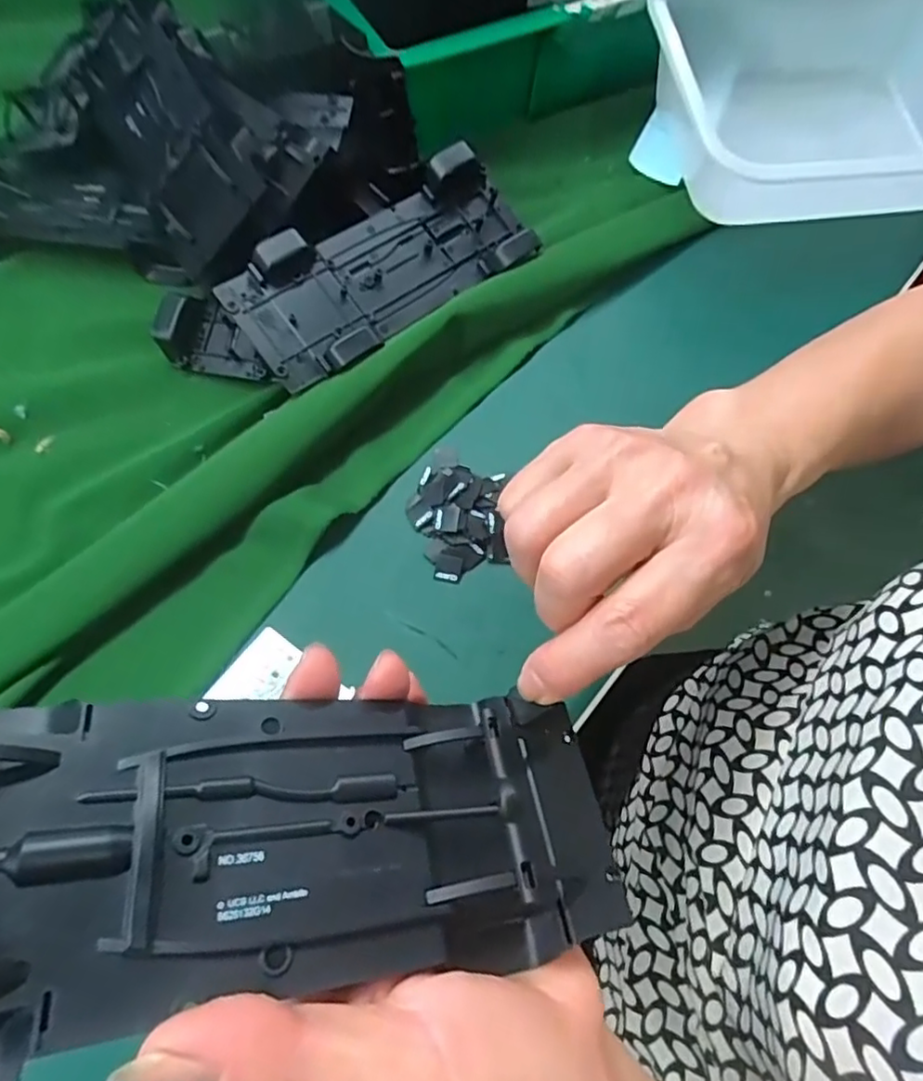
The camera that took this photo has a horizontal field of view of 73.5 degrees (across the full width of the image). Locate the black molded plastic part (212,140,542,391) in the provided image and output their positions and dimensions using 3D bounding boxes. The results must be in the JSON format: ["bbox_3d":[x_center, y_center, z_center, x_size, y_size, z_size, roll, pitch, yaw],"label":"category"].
[{"bbox_3d":[-0.044,-0.166,0.374,0.192,0.030,0.080,-38,91,-21],"label":"black molded plastic part"}]

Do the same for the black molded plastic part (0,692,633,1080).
[{"bbox_3d":[-0.038,0.076,0.157,0.193,0.033,0.072,8,62,-30],"label":"black molded plastic part"}]

